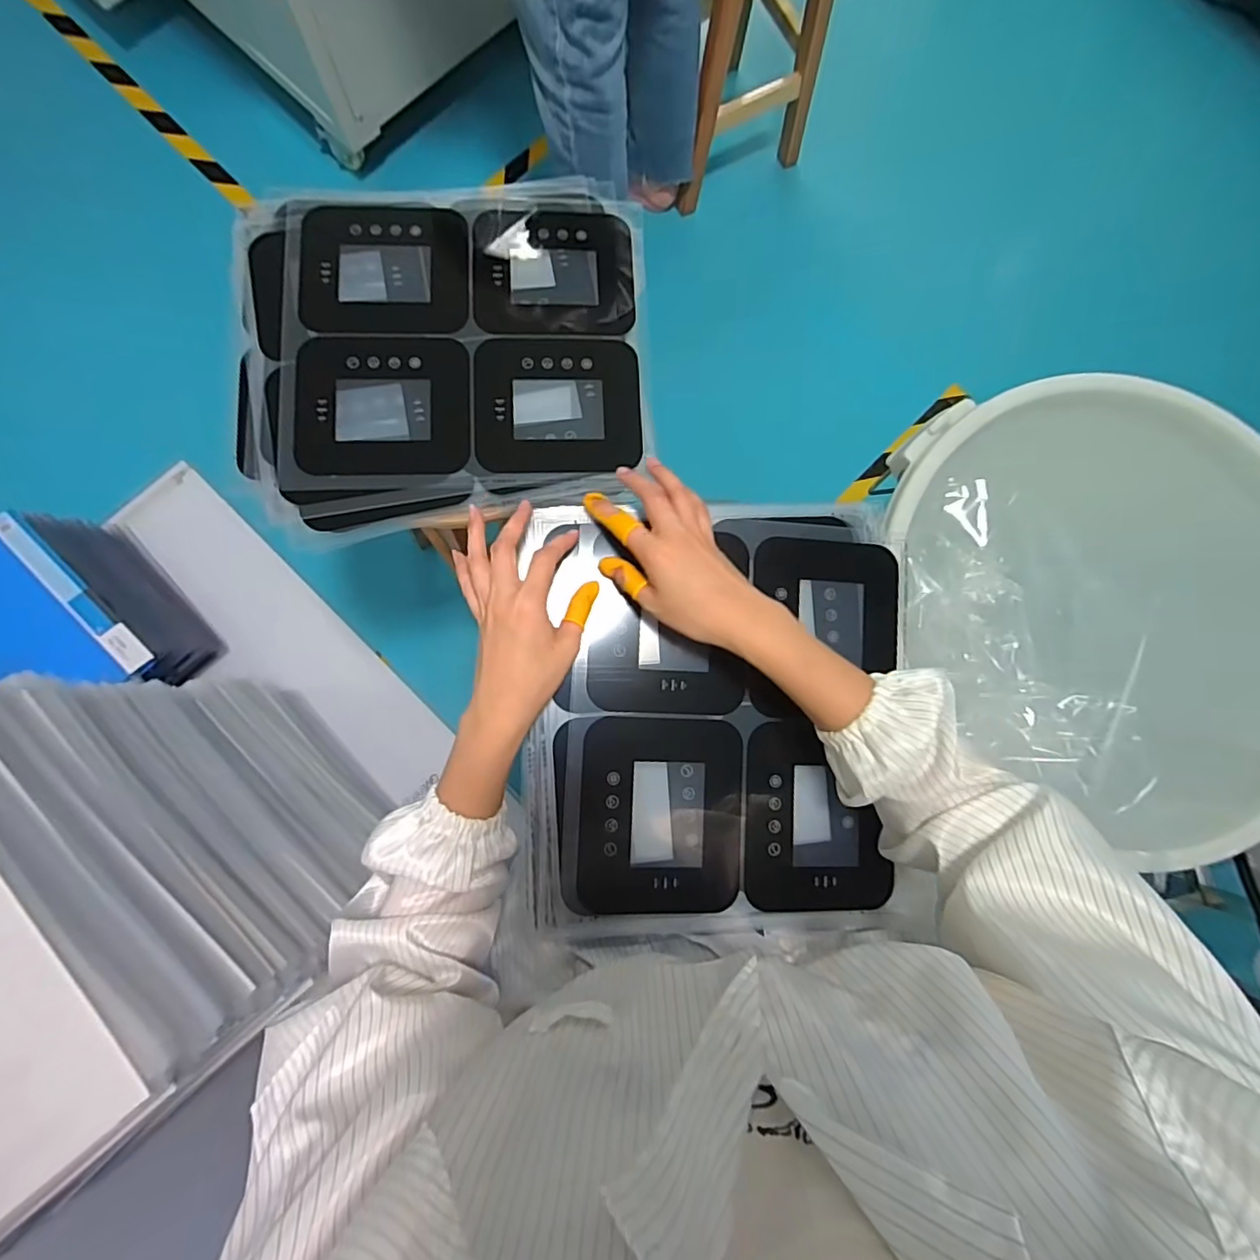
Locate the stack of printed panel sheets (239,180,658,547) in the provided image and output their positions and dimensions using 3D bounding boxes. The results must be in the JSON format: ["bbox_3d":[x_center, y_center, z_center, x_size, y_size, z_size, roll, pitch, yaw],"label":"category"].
[{"bbox_3d":[-0.160,-0.255,0.520,0.357,0.019,0.304,-11,83,-7],"label":"stack of printed panel sheets"}]

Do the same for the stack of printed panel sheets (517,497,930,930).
[{"bbox_3d":[0.077,0.070,0.461,0.310,0.019,0.335,-1,86,-7],"label":"stack of printed panel sheets"}]

